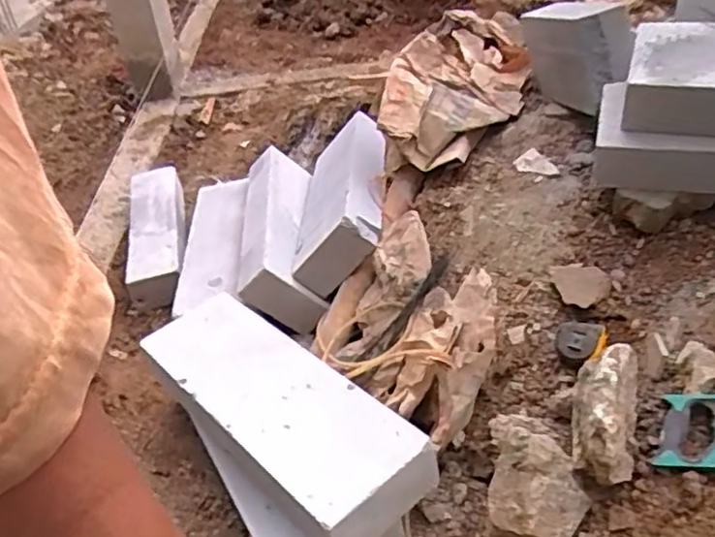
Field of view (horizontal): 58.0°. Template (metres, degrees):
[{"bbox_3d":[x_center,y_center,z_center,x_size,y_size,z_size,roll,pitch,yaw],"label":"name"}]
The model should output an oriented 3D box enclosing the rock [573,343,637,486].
[{"bbox_3d":[0.373,0.211,0.961,0.093,0.161,0.218,7,37,17],"label":"rock"}]

